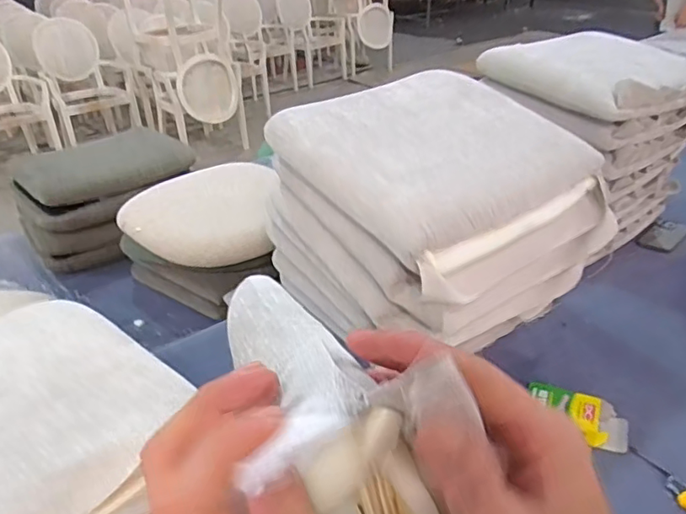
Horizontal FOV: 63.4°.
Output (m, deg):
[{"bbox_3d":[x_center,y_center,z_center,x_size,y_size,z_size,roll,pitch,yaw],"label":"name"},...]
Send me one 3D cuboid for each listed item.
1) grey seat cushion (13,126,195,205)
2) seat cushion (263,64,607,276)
[{"bbox_3d":[-0.661,-0.268,1.543,0.432,0.085,0.310,-23,37,-31],"label":"grey seat cushion"},{"bbox_3d":[0.144,-0.182,0.882,0.418,0.044,0.355,-25,52,-32],"label":"seat cushion"}]

